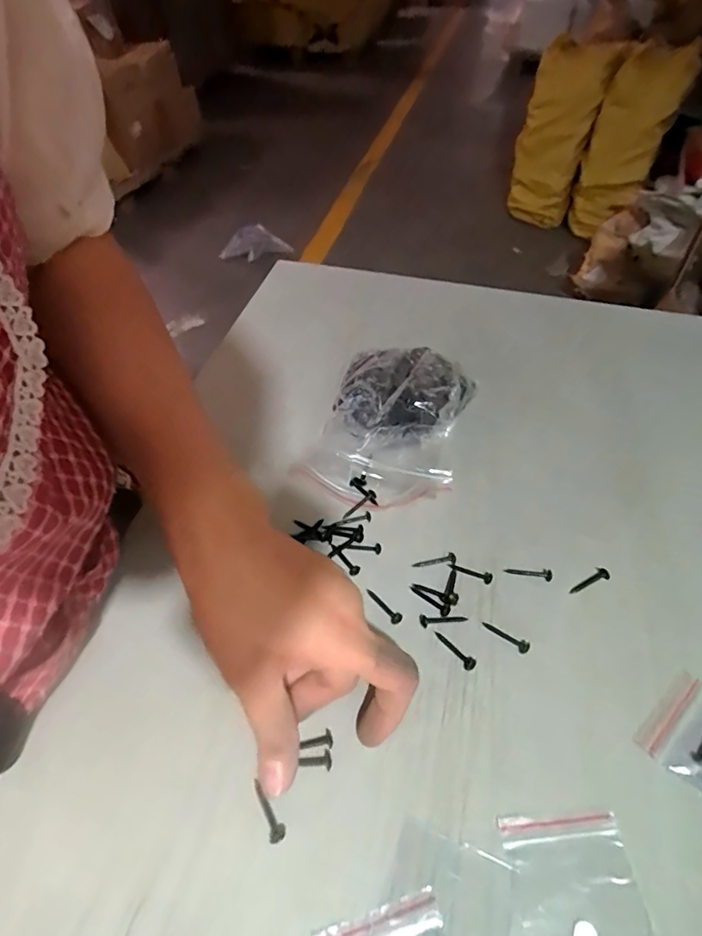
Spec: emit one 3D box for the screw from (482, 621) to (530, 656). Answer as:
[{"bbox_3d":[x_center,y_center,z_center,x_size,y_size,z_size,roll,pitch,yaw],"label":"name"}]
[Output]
[{"bbox_3d":[0.096,0.106,0.322,0.030,0.004,0.008,25,55,18],"label":"screw"}]

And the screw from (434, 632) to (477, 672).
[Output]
[{"bbox_3d":[0.063,0.112,0.316,0.030,0.004,0.008,34,58,24],"label":"screw"}]

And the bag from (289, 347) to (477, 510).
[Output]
[{"bbox_3d":[0.033,-0.039,0.407,0.113,0.054,0.142,16,51,14],"label":"bag"}]

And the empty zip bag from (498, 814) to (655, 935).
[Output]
[{"bbox_3d":[0.107,0.210,0.233,0.058,0.004,0.085,-3,49,-2],"label":"empty zip bag"}]

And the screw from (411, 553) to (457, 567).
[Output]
[{"bbox_3d":[0.058,0.065,0.356,0.030,0.004,0.006,-7,51,-7],"label":"screw"}]

